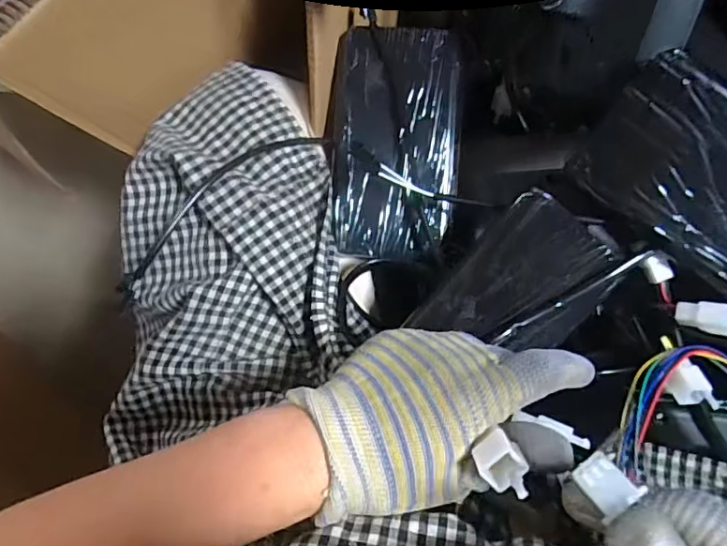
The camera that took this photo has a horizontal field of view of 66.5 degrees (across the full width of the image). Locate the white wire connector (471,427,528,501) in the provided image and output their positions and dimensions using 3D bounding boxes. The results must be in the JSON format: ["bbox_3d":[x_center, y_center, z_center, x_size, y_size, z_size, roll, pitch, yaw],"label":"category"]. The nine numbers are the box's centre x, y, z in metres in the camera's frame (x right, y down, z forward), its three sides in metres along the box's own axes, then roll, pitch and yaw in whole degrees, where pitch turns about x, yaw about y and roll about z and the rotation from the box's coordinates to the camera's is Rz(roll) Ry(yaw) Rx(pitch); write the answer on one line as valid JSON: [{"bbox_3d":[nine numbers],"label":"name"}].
[{"bbox_3d":[0.058,0.081,0.232,0.017,0.014,0.023,-34,84,2],"label":"white wire connector"}]

